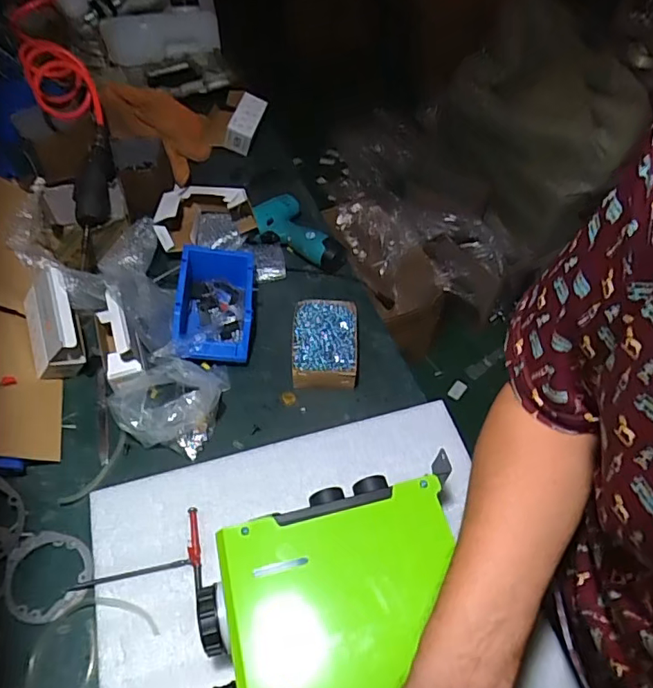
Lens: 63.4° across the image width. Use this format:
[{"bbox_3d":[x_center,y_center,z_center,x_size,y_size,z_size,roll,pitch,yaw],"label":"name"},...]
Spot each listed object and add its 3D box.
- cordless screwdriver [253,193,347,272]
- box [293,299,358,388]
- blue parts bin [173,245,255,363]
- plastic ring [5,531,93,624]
[{"bbox_3d":[-0.043,-0.203,0.952,0.188,0.052,0.101,36,59,3],"label":"cordless screwdriver"},{"bbox_3d":[-0.002,0.002,0.825,0.099,0.058,0.138,1,55,-1],"label":"box"},{"bbox_3d":[-0.173,-0.056,0.837,0.114,0.091,0.199,-2,55,-3],"label":"blue parts bin"},{"bbox_3d":[-0.337,0.279,0.645,0.101,0.010,0.105,-8,55,-7],"label":"plastic ring"}]

